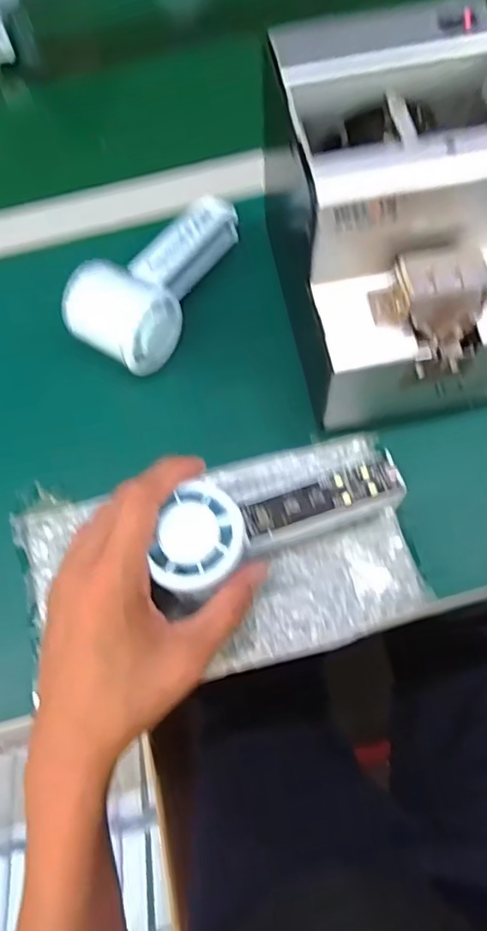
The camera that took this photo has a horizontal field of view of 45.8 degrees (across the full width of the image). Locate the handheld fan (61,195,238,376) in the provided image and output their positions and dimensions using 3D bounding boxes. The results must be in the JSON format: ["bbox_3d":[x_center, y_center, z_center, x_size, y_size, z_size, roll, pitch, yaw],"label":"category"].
[{"bbox_3d":[-0.063,-0.137,0.411,0.066,0.062,0.158,20,69,11],"label":"handheld fan"}]

